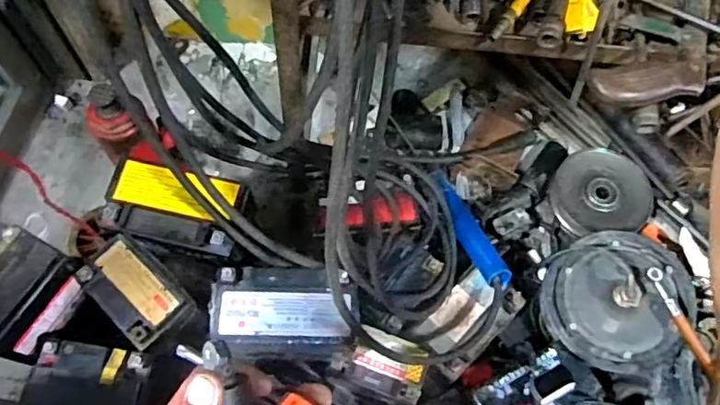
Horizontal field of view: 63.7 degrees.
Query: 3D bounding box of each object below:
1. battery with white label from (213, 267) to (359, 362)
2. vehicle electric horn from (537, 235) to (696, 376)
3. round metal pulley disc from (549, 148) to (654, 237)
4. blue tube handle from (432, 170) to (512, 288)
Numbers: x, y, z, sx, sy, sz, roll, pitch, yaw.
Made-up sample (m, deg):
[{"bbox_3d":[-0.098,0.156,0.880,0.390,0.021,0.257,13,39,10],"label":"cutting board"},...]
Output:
[{"bbox_3d":[-0.083,0.125,0.638,0.148,0.104,0.091,-3,67,-5],"label":"battery with white label"},{"bbox_3d":[0.309,0.119,0.707,0.162,0.050,0.164,-4,81,27],"label":"vehicle electric horn"},{"bbox_3d":[0.350,-0.016,0.837,0.136,0.030,0.125,1,67,-3],"label":"round metal pulley disc"},{"bbox_3d":[0.144,0.031,0.787,0.035,0.027,0.199,-16,52,-10],"label":"blue tube handle"}]

